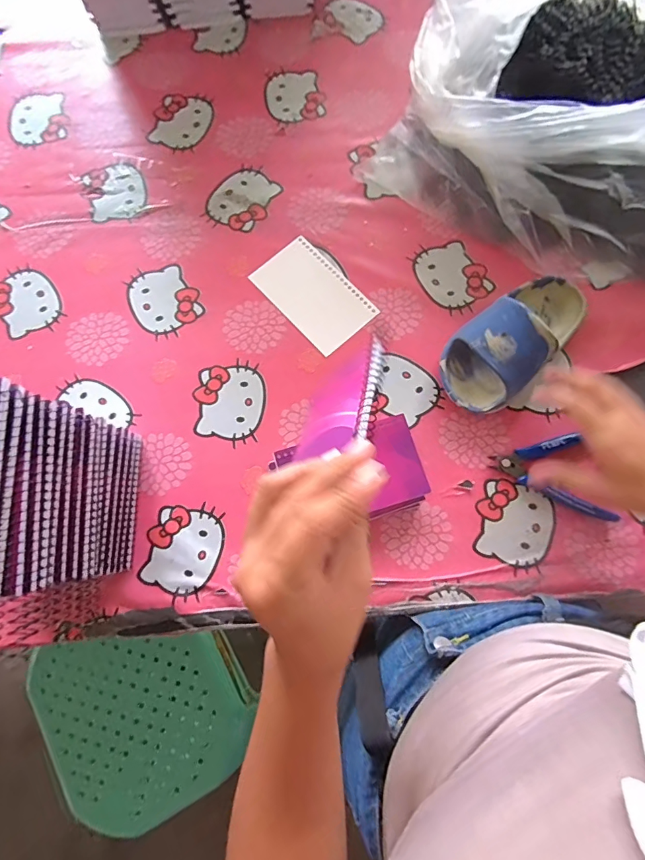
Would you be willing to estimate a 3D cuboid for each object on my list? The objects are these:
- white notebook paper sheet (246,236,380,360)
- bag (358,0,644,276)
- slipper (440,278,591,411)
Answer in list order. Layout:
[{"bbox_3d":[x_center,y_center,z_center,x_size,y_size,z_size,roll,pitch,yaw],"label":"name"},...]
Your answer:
[{"bbox_3d":[-0.010,-0.151,0.471,0.079,0.004,0.130,-41,79,-8],"label":"white notebook paper sheet"},{"bbox_3d":[0.275,-0.346,0.454,0.360,0.112,0.308,29,78,8],"label":"bag"},{"bbox_3d":[0.193,-0.094,0.421,0.171,0.061,0.079,-39,79,-8],"label":"slipper"}]

